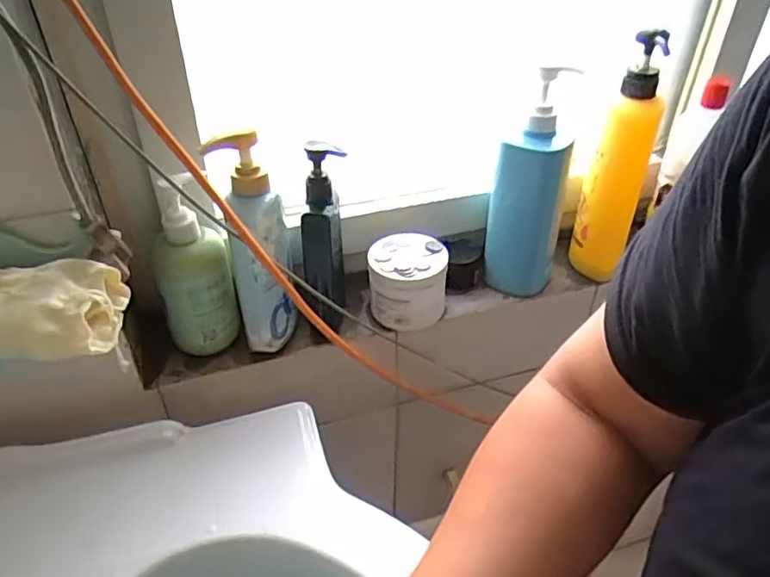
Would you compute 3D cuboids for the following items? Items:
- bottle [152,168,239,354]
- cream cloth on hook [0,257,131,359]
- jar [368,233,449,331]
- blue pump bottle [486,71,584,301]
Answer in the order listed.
[{"bbox_3d":[-0.182,-0.015,0.574,0.066,0.175,0.056,-15,40,-19],"label":"bottle"},{"bbox_3d":[-0.249,0.011,0.421,0.126,0.034,0.068,4,37,4],"label":"cream cloth on hook"},{"bbox_3d":[0.025,-0.007,0.654,0.080,0.076,0.081,0,37,0],"label":"jar"},{"bbox_3d":[0.151,-0.105,0.642,0.076,0.249,0.056,10,38,12],"label":"blue pump bottle"}]

